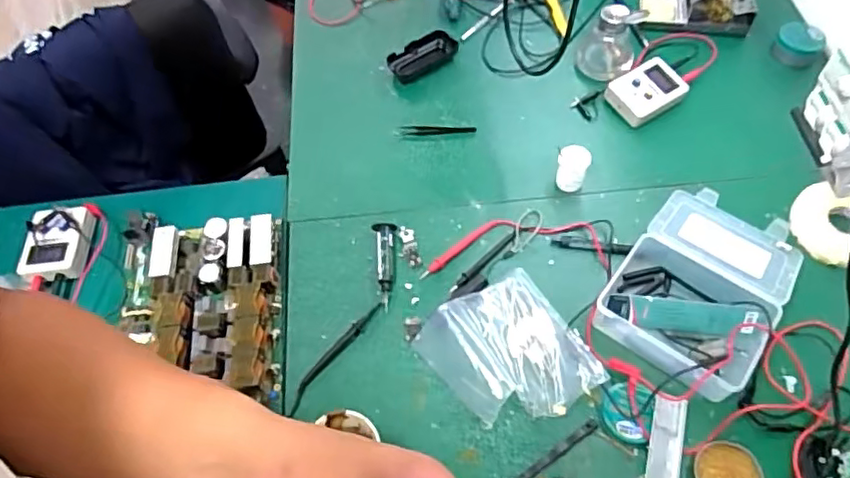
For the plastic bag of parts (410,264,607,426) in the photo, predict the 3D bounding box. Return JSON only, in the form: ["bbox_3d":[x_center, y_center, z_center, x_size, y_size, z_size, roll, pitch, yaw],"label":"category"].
[{"bbox_3d":[0.093,0.126,0.692,0.156,0.026,0.163,-30,62,-13],"label":"plastic bag of parts"}]

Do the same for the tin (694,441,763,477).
[{"bbox_3d":[0.301,0.236,0.613,0.062,0.027,0.062,-2,60,3],"label":"tin"}]

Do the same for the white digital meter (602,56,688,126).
[{"bbox_3d":[0.311,-0.208,0.869,0.098,0.032,0.073,-32,63,-13],"label":"white digital meter"}]

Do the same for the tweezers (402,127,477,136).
[{"bbox_3d":[0.020,-0.158,0.892,0.105,0.004,0.017,1,60,5],"label":"tweezers"}]

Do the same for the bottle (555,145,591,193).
[{"bbox_3d":[0.191,-0.090,0.799,0.037,0.059,0.032,24,65,17],"label":"bottle"}]

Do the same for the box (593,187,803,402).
[{"bbox_3d":[0.325,0.043,0.708,0.165,0.044,0.250,33,68,21],"label":"box"}]

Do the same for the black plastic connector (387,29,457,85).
[{"bbox_3d":[-0.003,-0.278,0.943,0.110,0.029,0.048,-36,64,-15],"label":"black plastic connector"}]

